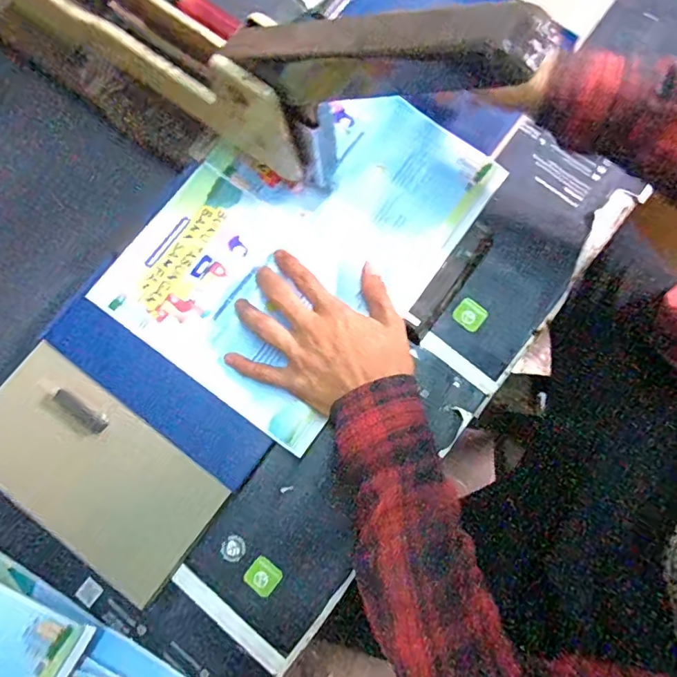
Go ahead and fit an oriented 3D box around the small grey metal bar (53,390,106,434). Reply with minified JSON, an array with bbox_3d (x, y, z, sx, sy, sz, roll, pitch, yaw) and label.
[{"bbox_3d":[-0.204,0.057,0.406,0.050,0.004,0.012,34,81,7],"label":"small grey metal bar"}]

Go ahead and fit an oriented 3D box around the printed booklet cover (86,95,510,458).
[{"bbox_3d":[-0.031,-0.091,0.444,0.222,0.009,0.304,36,81,6],"label":"printed booklet cover"}]

